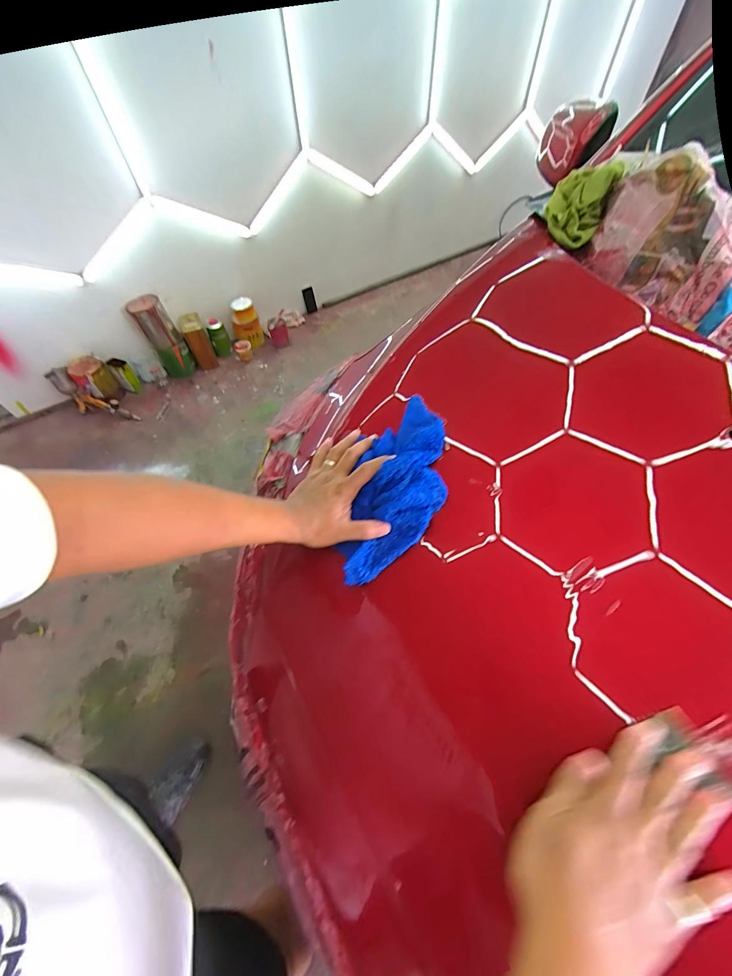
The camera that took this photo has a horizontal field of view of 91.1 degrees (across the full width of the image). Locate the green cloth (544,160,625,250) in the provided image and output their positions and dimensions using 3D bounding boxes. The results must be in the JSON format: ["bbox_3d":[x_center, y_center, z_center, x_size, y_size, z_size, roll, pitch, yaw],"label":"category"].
[{"bbox_3d":[0.391,-0.507,0.644,0.082,0.094,0.099,21,59,17],"label":"green cloth"}]

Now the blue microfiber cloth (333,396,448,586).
[{"bbox_3d":[0.046,-0.009,0.478,0.115,0.050,0.280,15,69,13],"label":"blue microfiber cloth"}]

